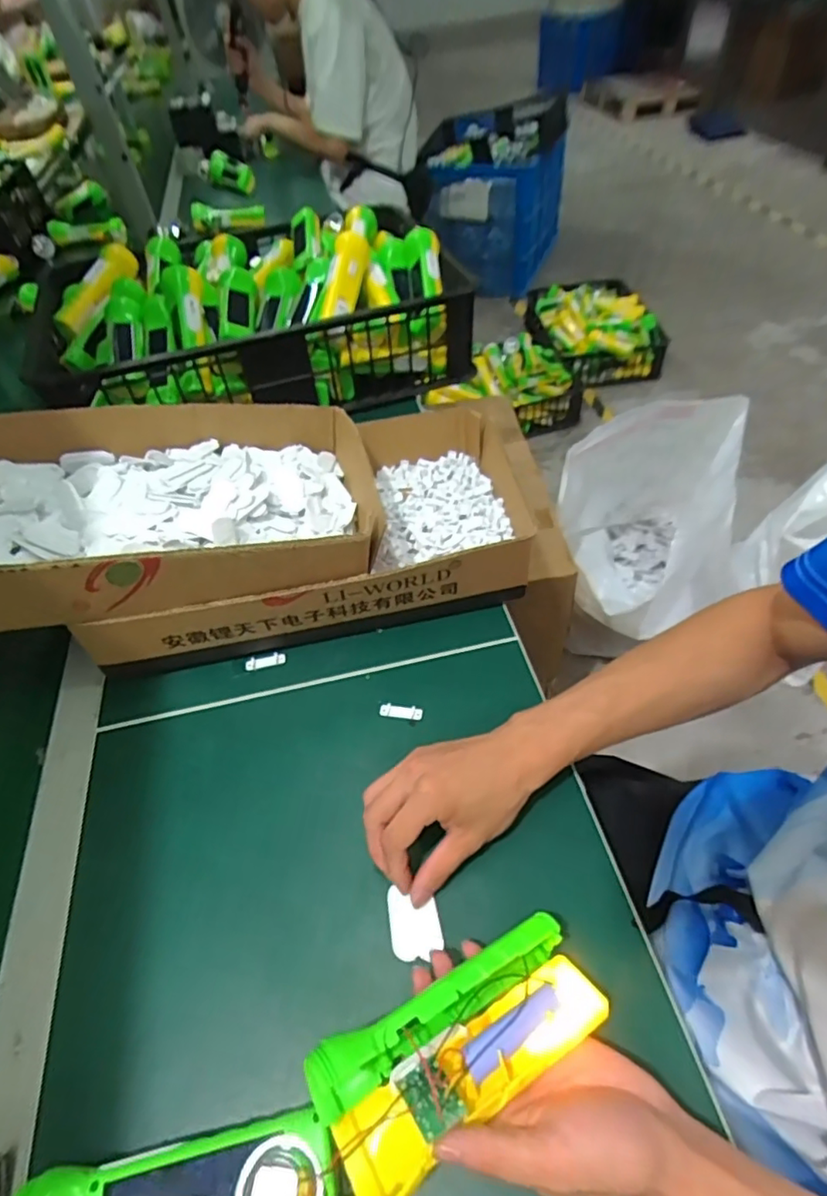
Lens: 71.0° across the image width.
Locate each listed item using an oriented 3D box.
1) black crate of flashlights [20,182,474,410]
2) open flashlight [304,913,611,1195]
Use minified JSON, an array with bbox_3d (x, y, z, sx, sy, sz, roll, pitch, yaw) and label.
[{"bbox_3d":[-0.247,-0.440,0.890,0.581,0.153,0.411,-18,51,-9],"label":"black crate of flashlights"},{"bbox_3d":[0.030,0.248,0.323,0.162,0.051,0.066,-19,49,-21],"label":"open flashlight"}]

